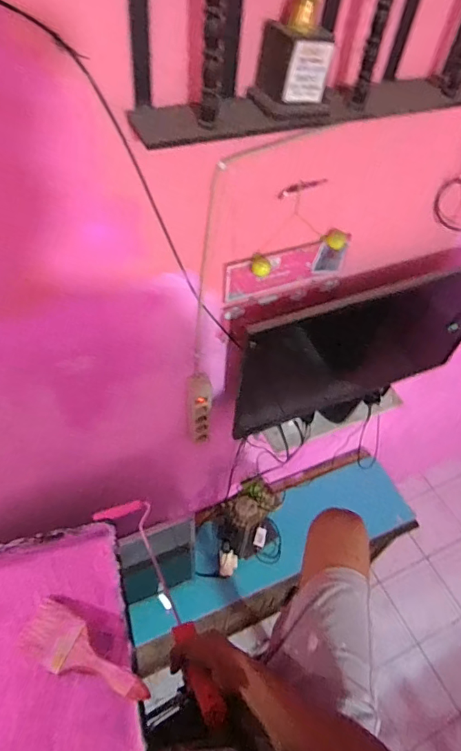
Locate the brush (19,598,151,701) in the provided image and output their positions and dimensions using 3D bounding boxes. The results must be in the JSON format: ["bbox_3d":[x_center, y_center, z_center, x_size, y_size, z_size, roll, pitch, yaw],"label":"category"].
[{"bbox_3d":[-0.169,0.319,0.523,0.176,0.017,0.058,14,49,27],"label":"brush"}]

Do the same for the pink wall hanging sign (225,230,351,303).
[{"bbox_3d":[0.134,-0.236,0.990,0.293,0.129,0.034,-17,54,-18],"label":"pink wall hanging sign"}]

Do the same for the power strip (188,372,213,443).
[{"bbox_3d":[-0.084,0.103,1.254,0.058,0.276,0.049,3,50,-3],"label":"power strip"}]

